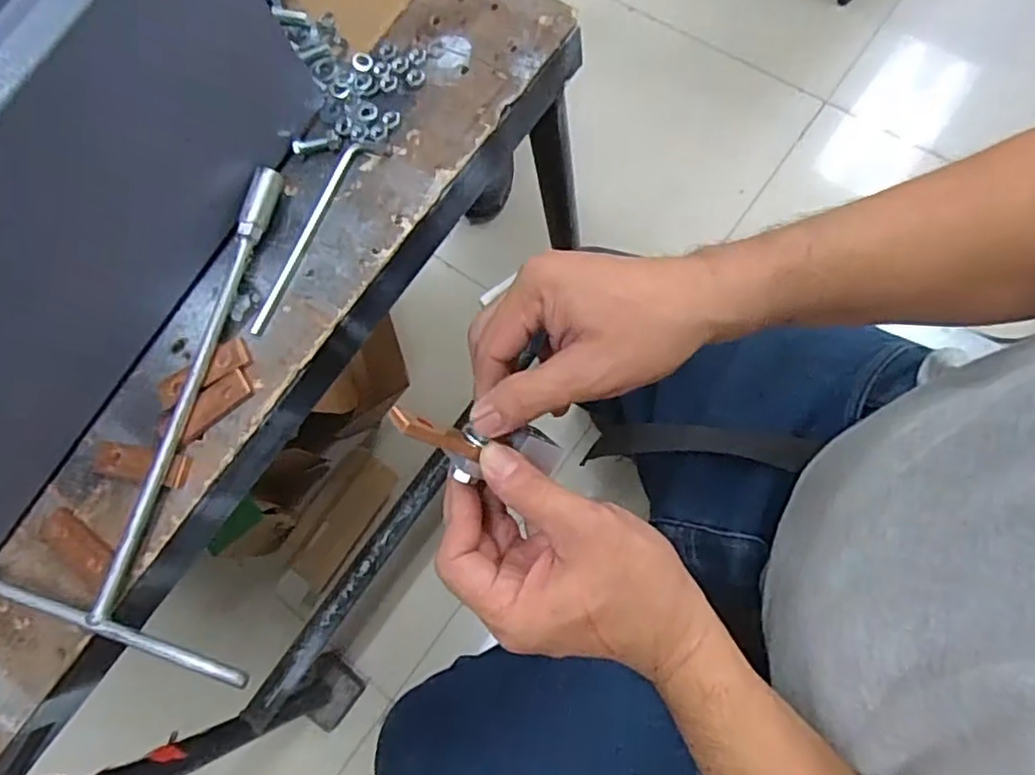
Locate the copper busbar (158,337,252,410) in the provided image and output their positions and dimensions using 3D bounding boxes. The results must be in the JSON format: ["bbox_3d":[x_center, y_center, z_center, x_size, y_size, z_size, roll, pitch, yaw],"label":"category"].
[{"bbox_3d":[-0.190,-0.008,0.392,0.059,0.006,0.020,-33,74,-2],"label":"copper busbar"}]

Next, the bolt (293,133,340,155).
[{"bbox_3d":[-0.132,-0.160,0.427,0.031,0.006,0.009,-7,75,5],"label":"bolt"}]

